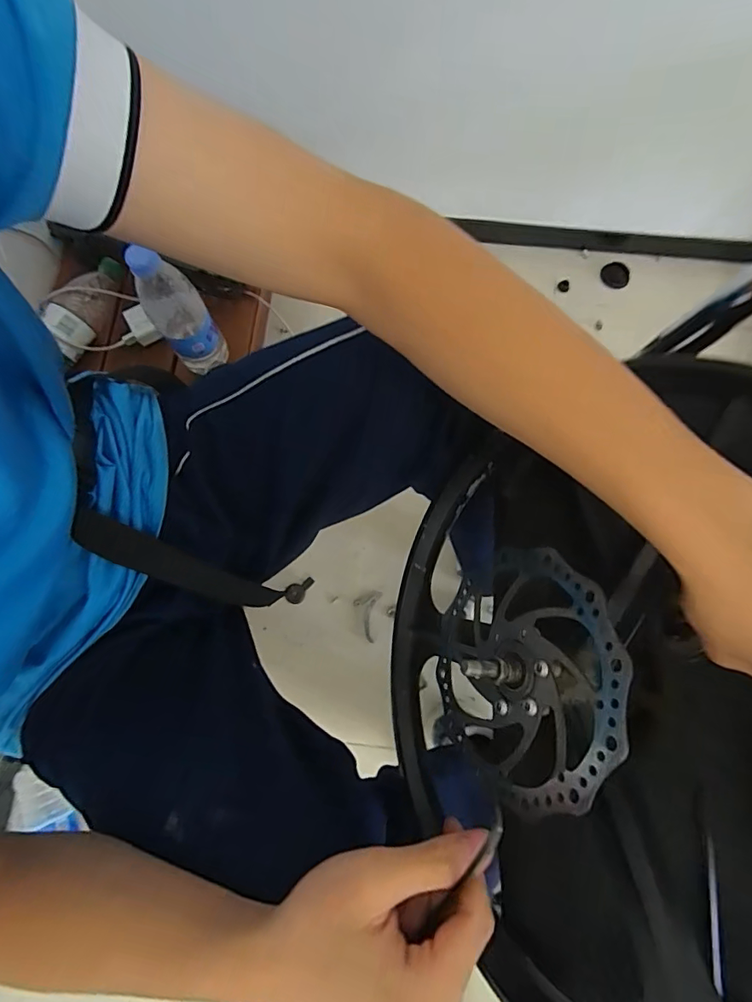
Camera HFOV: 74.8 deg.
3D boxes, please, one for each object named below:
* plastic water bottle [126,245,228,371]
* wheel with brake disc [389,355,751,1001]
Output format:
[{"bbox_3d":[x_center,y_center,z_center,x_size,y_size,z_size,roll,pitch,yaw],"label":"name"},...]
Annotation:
[{"bbox_3d":[-0.238,-0.225,0.595,0.064,0.208,0.051,-35,78,-7],"label":"plastic water bottle"},{"bbox_3d":[0.115,0.114,0.310,0.068,0.406,0.385,13,52,-30],"label":"wheel with brake disc"}]

